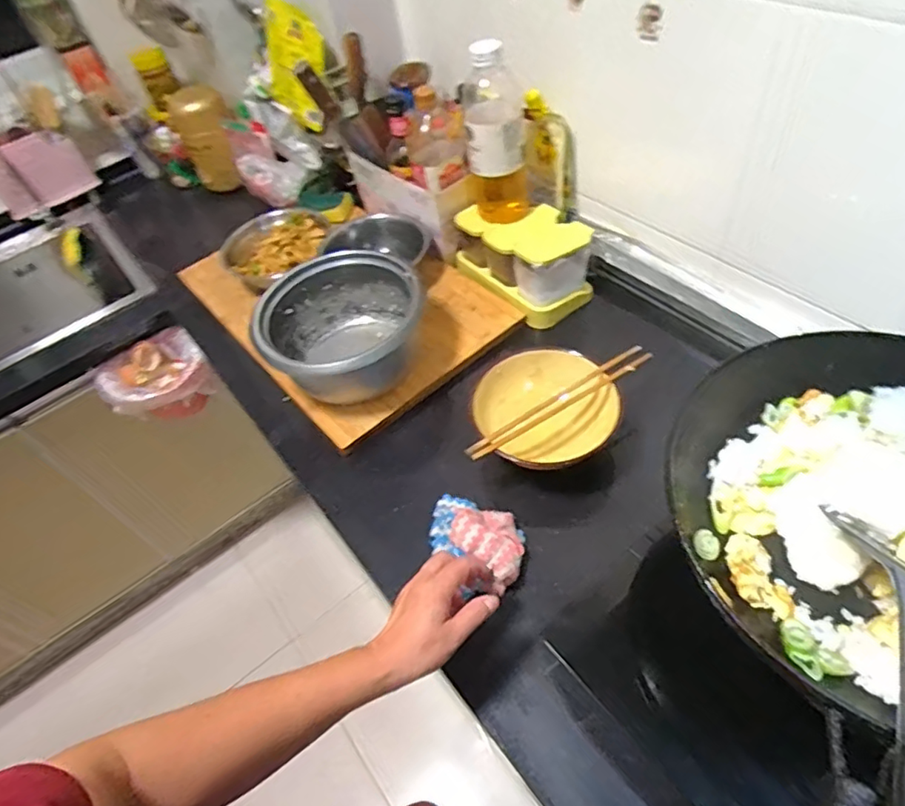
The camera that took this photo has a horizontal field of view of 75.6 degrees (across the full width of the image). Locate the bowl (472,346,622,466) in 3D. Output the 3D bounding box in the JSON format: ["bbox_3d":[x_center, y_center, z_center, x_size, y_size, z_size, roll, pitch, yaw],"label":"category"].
[{"bbox_3d":[0.120,0.017,0.732,0.163,0.070,0.171,-3,50,3],"label":"bowl"}]

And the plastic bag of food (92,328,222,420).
[{"bbox_3d":[-0.529,-0.032,1.060,0.183,0.142,0.112,-26,52,-16],"label":"plastic bag of food"}]

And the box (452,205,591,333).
[{"bbox_3d":[0.112,-0.229,0.906,0.130,0.102,0.203,-28,53,-17],"label":"box"}]

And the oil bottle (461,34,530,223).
[{"bbox_3d":[0.064,-0.378,0.834,0.092,0.235,0.084,-4,50,1],"label":"oil bottle"}]

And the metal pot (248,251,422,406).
[{"bbox_3d":[-0.152,-0.094,0.830,0.213,0.140,0.213,-3,50,3],"label":"metal pot"}]

